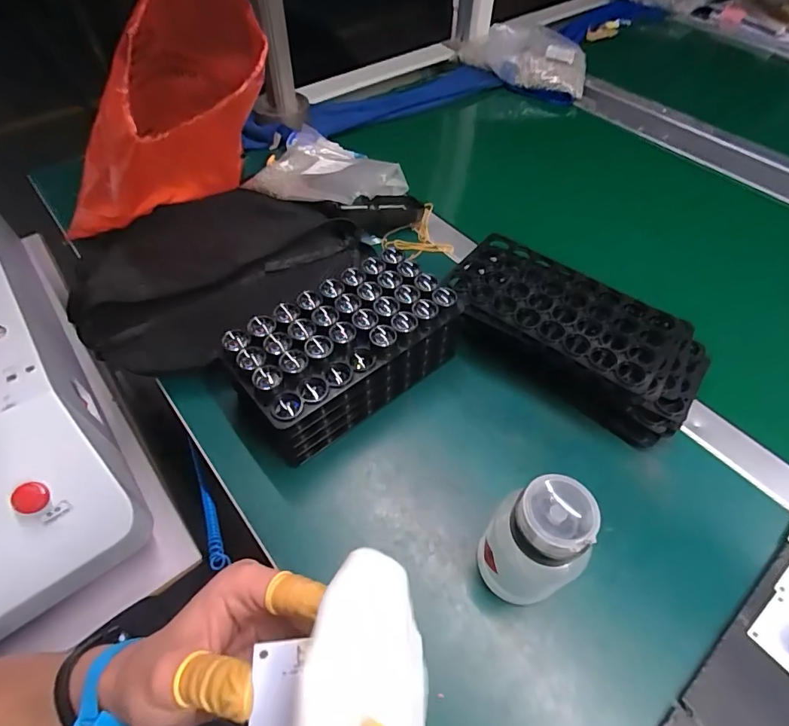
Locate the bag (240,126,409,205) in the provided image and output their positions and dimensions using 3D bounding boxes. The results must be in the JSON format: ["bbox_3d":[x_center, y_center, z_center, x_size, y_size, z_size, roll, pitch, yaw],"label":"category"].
[{"bbox_3d":[-0.086,-0.253,0.613,0.187,0.032,0.141,21,57,16],"label":"bag"}]

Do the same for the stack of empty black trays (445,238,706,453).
[{"bbox_3d":[0.165,-0.024,0.440,0.230,0.076,0.115,25,58,19],"label":"stack of empty black trays"}]

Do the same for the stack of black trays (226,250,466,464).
[{"bbox_3d":[-0.041,-0.009,0.418,0.187,0.094,0.091,-35,60,-22],"label":"stack of black trays"}]

